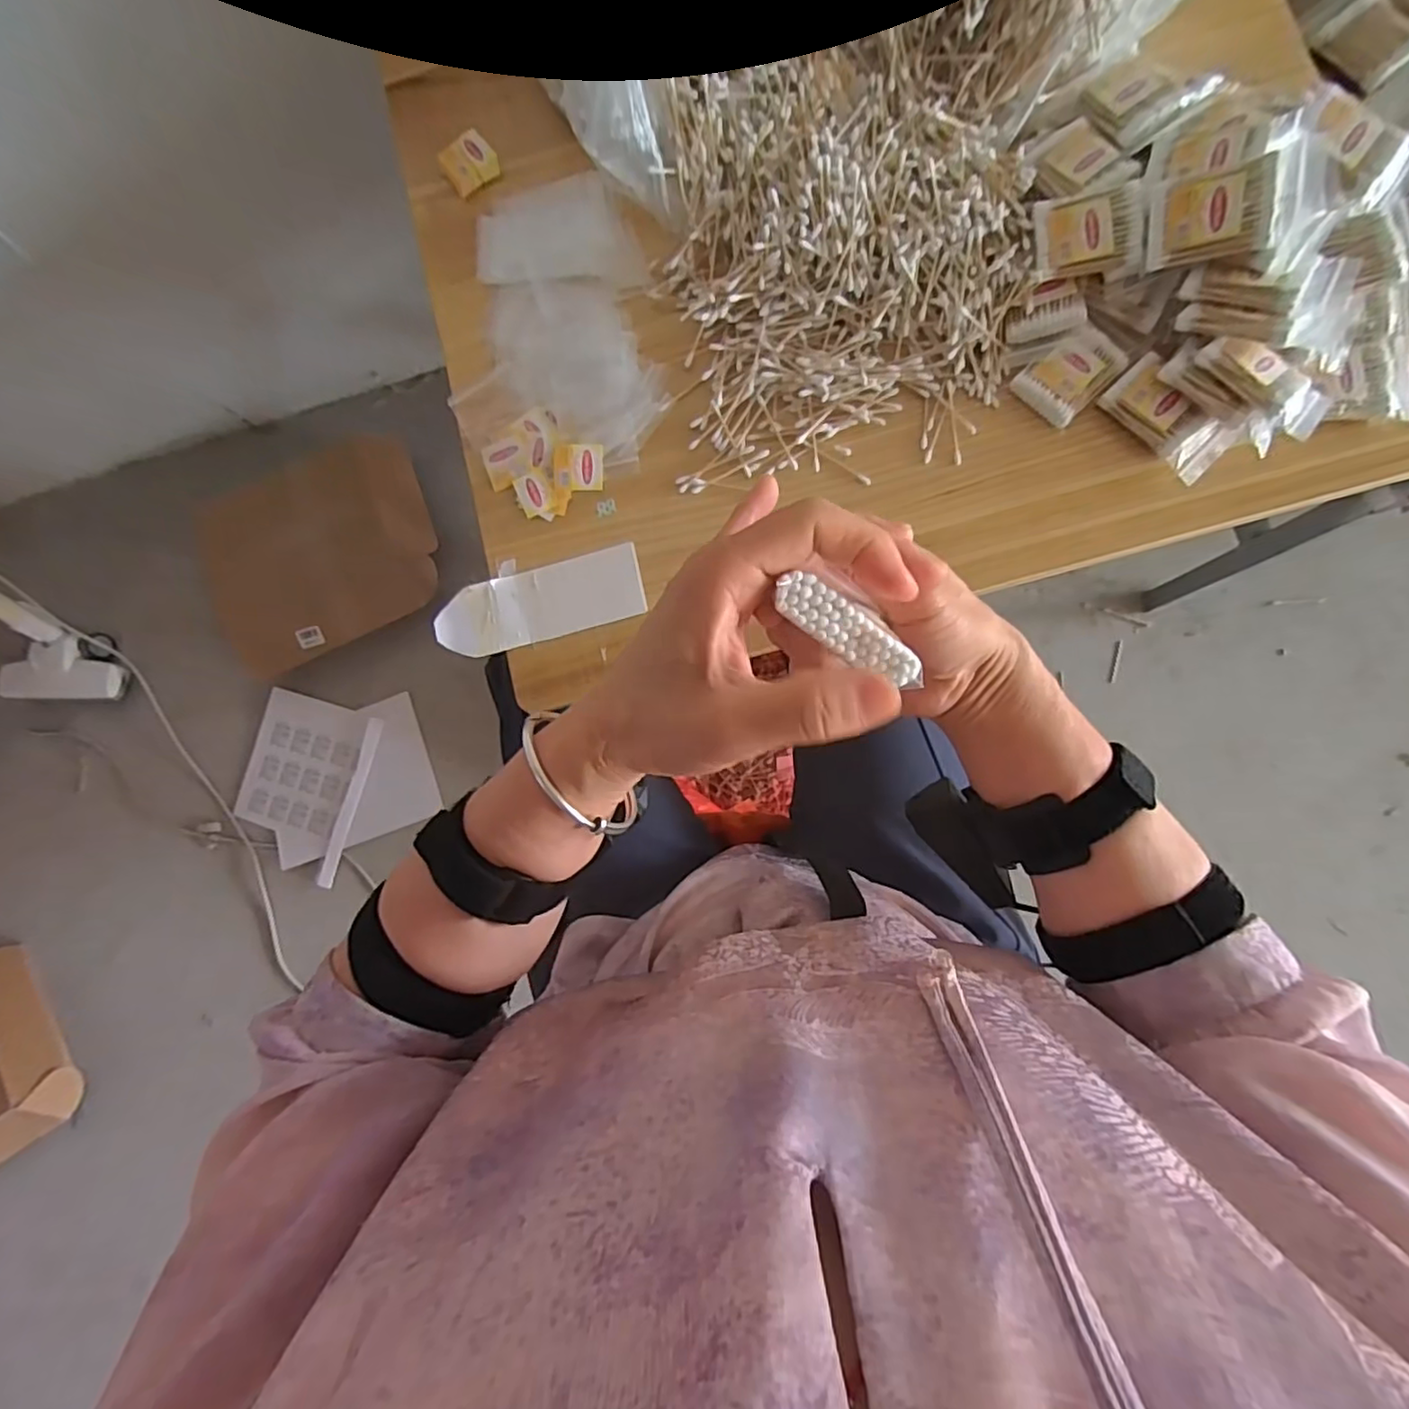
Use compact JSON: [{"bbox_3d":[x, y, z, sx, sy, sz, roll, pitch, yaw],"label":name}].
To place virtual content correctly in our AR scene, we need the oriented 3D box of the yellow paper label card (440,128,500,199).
[{"bbox_3d":[-0.223,-0.515,0.610,0.050,0.015,0.044,-38,80,1],"label":"yellow paper label card"}]

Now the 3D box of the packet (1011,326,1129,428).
[{"bbox_3d":[0.299,-0.271,0.527,0.078,0.022,0.055,-45,80,-1],"label":"packet"}]

